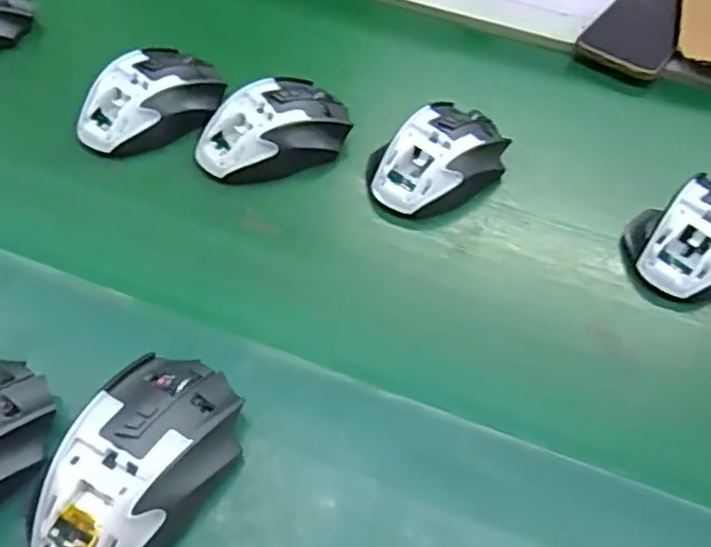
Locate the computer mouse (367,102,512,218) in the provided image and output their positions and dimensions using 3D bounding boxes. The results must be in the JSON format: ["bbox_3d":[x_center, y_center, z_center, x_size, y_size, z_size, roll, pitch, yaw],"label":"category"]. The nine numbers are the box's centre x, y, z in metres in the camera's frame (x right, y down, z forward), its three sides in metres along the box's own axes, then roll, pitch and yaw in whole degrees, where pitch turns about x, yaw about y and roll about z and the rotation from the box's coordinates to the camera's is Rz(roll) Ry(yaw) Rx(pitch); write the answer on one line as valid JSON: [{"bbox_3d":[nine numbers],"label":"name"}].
[{"bbox_3d":[0.058,-0.084,0.481,0.071,0.035,0.103,39,58,24],"label":"computer mouse"}]

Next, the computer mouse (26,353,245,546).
[{"bbox_3d":[-0.106,0.091,0.321,0.077,0.039,0.118,22,54,11],"label":"computer mouse"}]

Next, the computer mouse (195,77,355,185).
[{"bbox_3d":[-0.059,-0.105,0.486,0.110,0.035,0.061,-29,59,-25],"label":"computer mouse"}]

